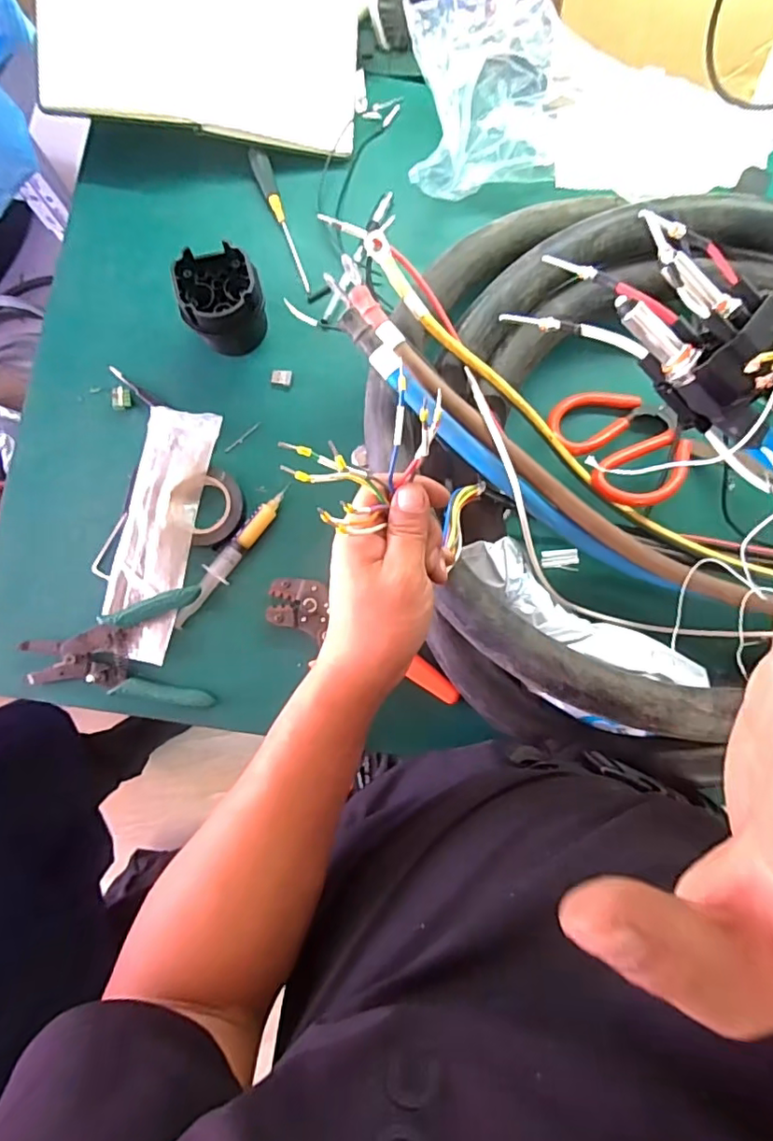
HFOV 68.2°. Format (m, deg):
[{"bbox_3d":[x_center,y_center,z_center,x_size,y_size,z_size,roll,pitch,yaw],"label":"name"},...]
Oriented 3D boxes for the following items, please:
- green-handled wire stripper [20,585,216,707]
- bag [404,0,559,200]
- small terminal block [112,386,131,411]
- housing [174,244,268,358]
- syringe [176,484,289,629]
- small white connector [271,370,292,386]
[{"bbox_3d":[-0.235,0.072,0.494,0.155,0.026,0.099,-4,83,-1],"label":"green-handled wire stripper"},{"bbox_3d":[0.081,-0.435,0.519,0.147,0.100,0.131,-16,83,-2],"label":"bag"},{"bbox_3d":[-0.244,-0.159,0.525,0.017,0.005,0.020,-2,83,-1],"label":"small terminal block"},{"bbox_3d":[-0.143,-0.238,0.507,0.066,0.072,0.065,0,83,0],"label":"housing"},{"bbox_3d":[-0.137,-0.014,0.508,0.020,0.024,0.150,38,84,4],"label":"syringe"},{"bbox_3d":[-0.099,-0.182,0.537,0.019,0.007,0.014,4,83,0],"label":"small white connector"}]

